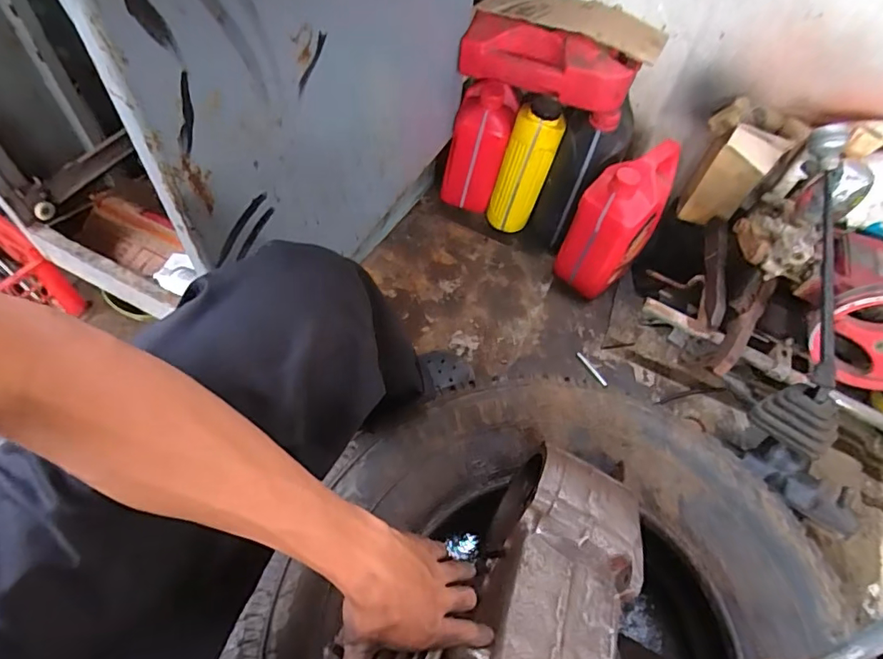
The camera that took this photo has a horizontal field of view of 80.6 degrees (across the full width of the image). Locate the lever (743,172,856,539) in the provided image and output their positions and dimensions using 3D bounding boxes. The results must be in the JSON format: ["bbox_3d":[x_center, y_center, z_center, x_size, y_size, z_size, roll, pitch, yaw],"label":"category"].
[{"bbox_3d":[0.544,0.027,0.760,0.114,0.090,0.493,10,86,1],"label":"lever"}]

